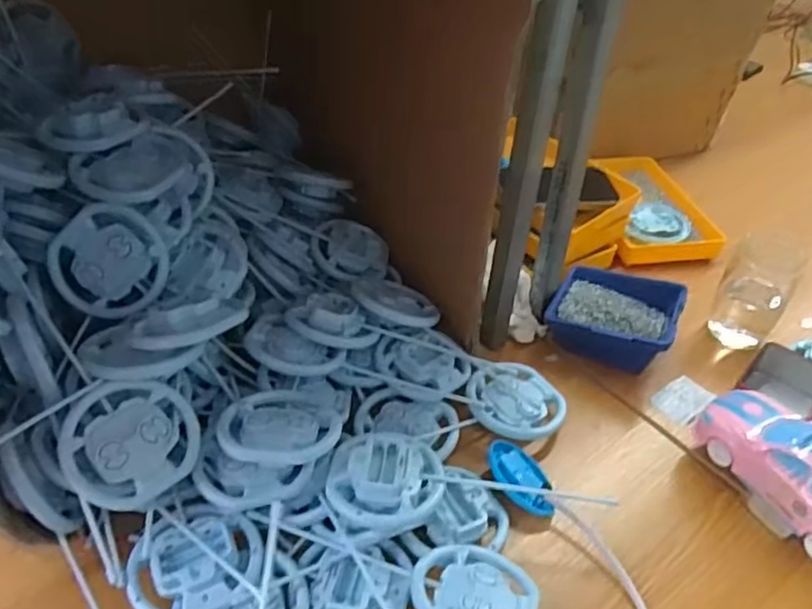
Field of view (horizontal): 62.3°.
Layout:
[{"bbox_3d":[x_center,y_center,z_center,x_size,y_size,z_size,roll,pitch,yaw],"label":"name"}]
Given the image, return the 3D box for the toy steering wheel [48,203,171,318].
[{"bbox_3d":[-0.278,-0.041,0.635,0.106,0.100,0.037,-41,16,6],"label":"toy steering wheel"}]

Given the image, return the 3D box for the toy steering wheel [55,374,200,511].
[{"bbox_3d":[-0.227,0.115,0.560,0.104,0.016,0.103,10,68,-27],"label":"toy steering wheel"}]

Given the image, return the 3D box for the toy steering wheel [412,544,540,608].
[{"bbox_3d":[0.055,0.233,0.541,0.096,0.022,0.096,6,21,-2],"label":"toy steering wheel"}]

